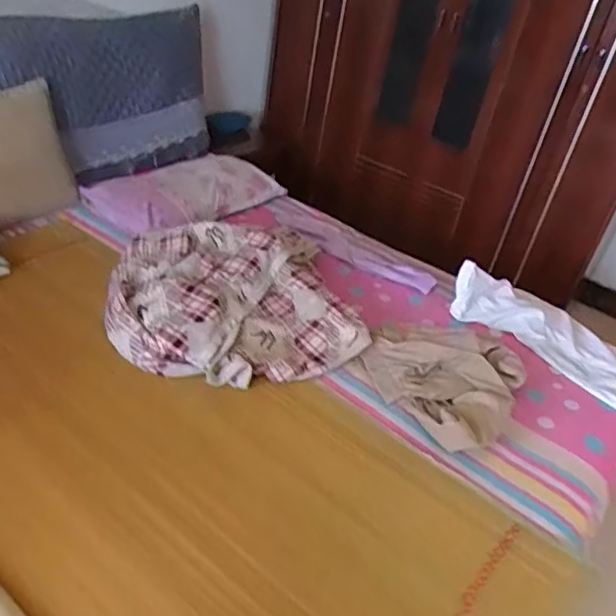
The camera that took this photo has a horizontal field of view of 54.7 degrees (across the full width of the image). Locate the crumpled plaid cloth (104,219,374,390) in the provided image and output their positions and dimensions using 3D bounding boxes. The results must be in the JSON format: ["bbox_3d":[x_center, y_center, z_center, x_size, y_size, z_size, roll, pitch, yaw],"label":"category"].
[{"bbox_3d":[-0.198,-0.032,1.579,0.627,0.206,0.526,-8,36,-26],"label":"crumpled plaid cloth"}]

